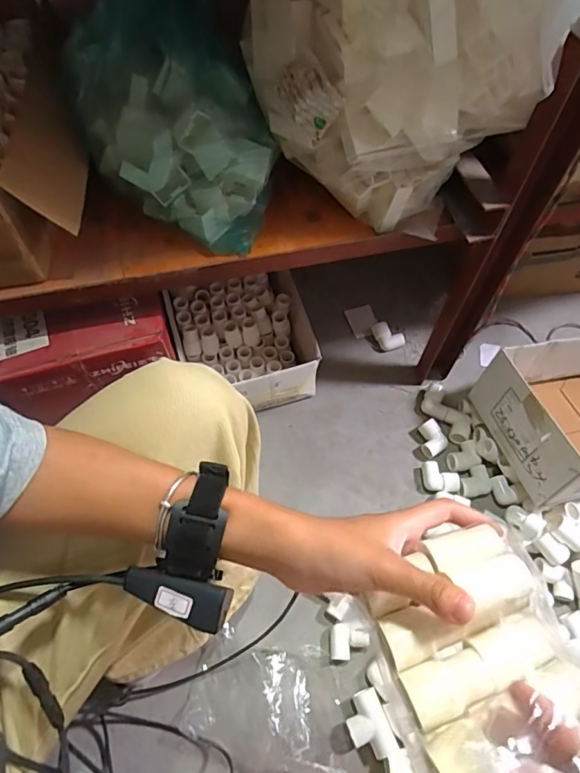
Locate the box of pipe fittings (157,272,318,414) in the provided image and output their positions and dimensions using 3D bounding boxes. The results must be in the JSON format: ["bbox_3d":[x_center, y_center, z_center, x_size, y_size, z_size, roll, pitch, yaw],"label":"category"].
[{"bbox_3d":[-0.085,-0.074,0.848,0.224,0.119,0.236,-11,61,-8],"label":"box of pipe fittings"}]

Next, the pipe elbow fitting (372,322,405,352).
[{"bbox_3d":[0.187,-0.091,0.911,0.068,0.037,0.043,26,63,13],"label":"pipe elbow fitting"}]

